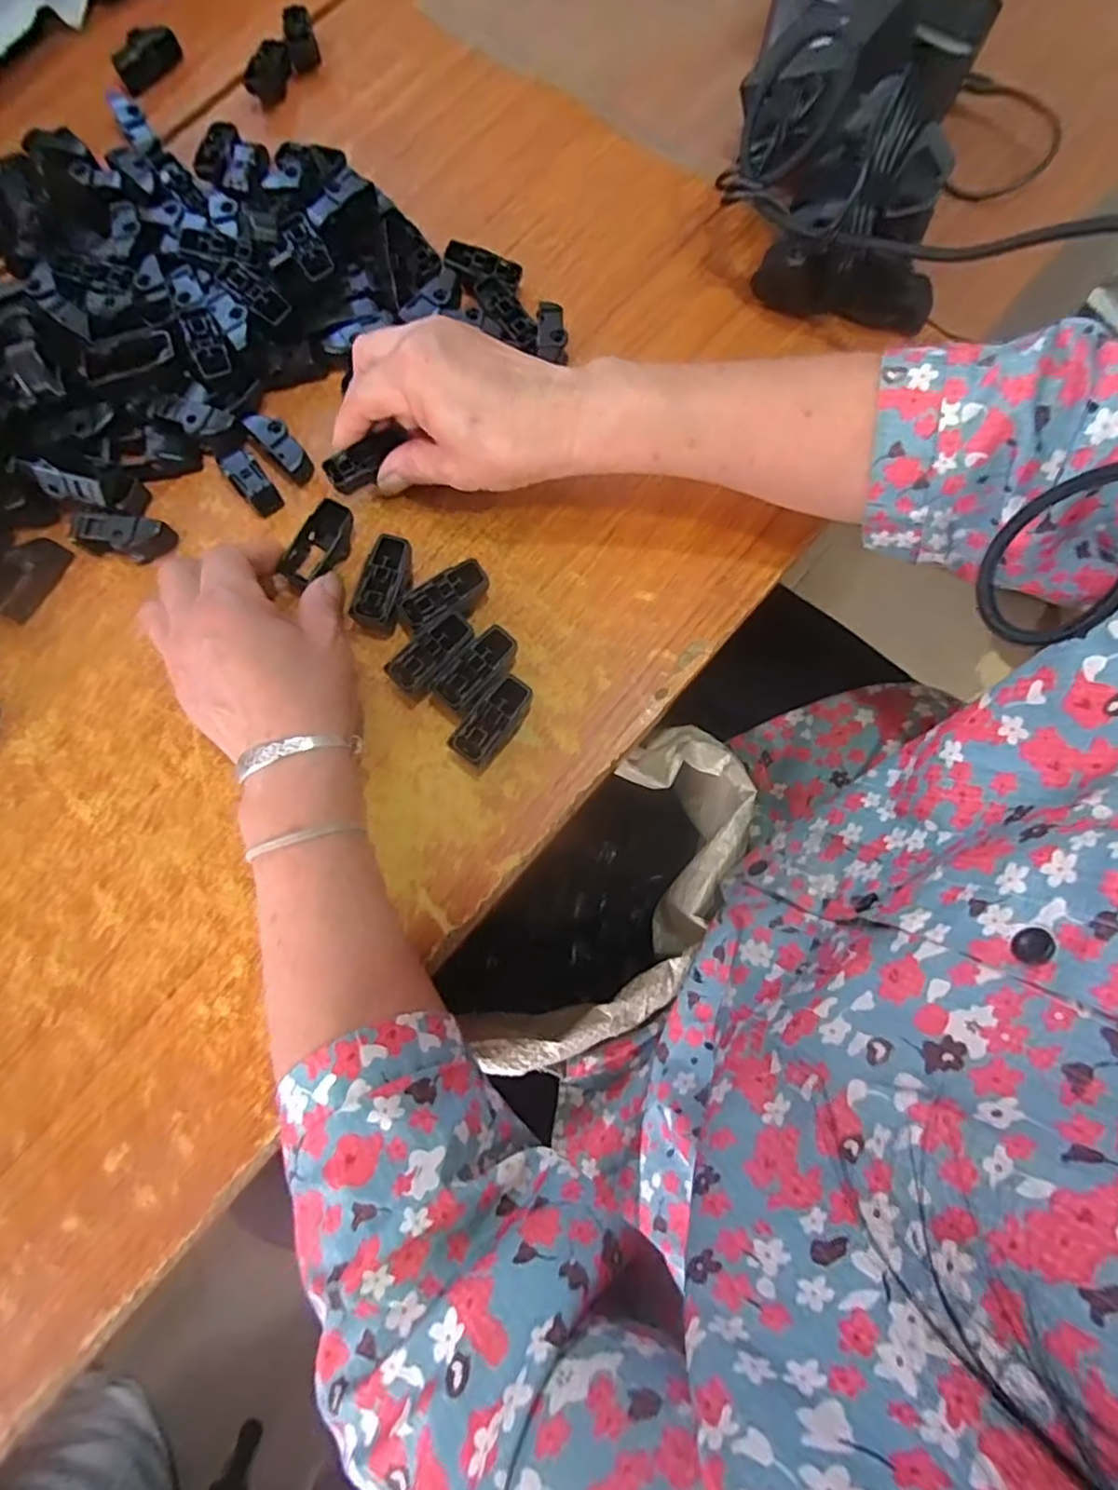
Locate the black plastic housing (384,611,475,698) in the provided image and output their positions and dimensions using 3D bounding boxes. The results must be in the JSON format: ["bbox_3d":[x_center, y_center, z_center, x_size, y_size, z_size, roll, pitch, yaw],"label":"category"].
[{"bbox_3d":[-0.068,-0.048,0.351,0.024,0.021,0.049,41,82,9],"label":"black plastic housing"}]

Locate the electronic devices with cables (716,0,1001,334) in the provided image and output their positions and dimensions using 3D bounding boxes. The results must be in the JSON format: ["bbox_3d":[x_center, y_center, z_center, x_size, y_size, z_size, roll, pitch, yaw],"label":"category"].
[{"bbox_3d":[0.175,-0.369,0.382,0.133,0.065,0.238,13,79,4],"label":"electronic devices with cables"}]

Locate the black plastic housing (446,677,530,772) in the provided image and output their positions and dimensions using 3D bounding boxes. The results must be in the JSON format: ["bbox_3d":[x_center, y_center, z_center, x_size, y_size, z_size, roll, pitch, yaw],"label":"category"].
[{"bbox_3d":[-0.033,-0.011,0.343,0.024,0.020,0.049,36,81,8],"label":"black plastic housing"}]

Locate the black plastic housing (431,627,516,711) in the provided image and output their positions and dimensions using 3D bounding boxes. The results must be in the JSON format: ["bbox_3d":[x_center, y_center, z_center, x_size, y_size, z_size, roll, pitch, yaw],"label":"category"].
[{"bbox_3d":[-0.043,-0.039,0.349,0.023,0.019,0.049,40,82,9],"label":"black plastic housing"}]

